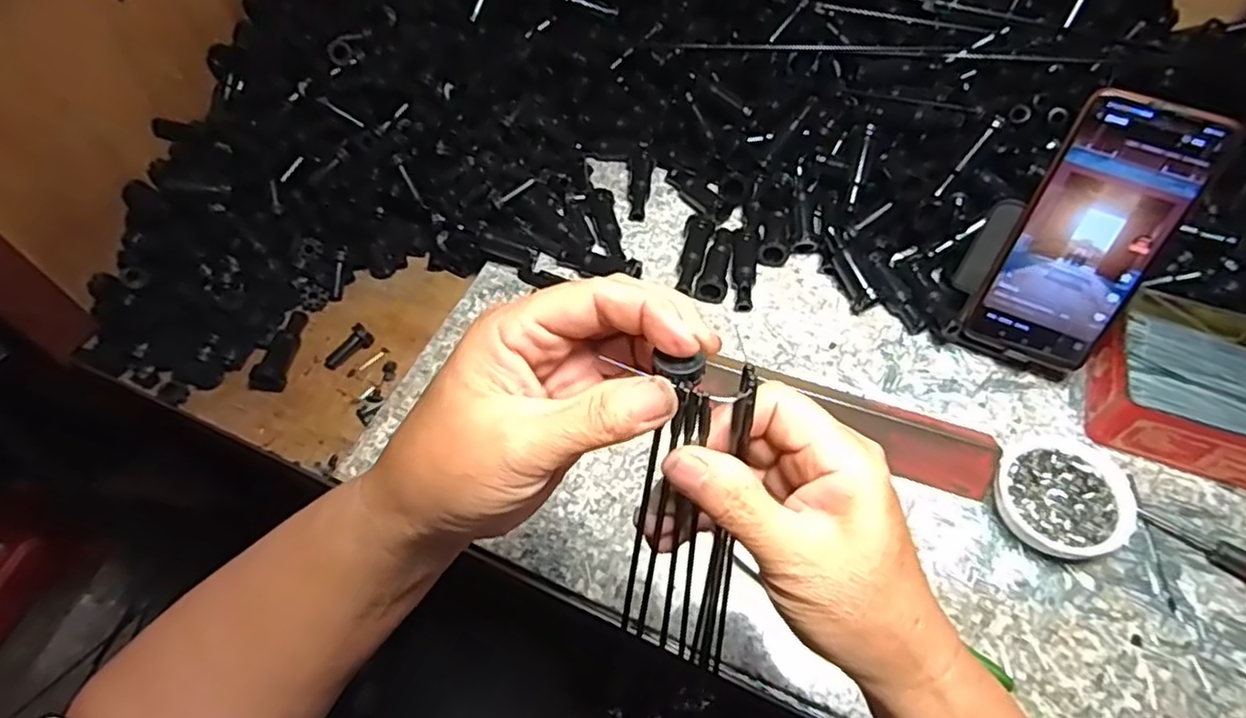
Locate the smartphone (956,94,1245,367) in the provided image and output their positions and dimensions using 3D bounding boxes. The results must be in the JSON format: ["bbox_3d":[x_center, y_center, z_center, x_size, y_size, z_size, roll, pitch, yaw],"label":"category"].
[{"bbox_3d":[0.282,-0.071,0.419,0.076,0.164,0.006,24,37,17],"label":"smartphone"}]

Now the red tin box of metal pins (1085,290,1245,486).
[{"bbox_3d":[0.377,0.016,0.445,0.125,0.044,0.113,17,59,12],"label":"red tin box of metal pins"}]

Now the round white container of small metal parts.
[{"bbox_3d":[0.266,0.083,0.417,0.072,0.025,0.071,-1,57,1],"label":"round white container of small metal parts"}]

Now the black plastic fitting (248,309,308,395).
[{"bbox_3d":[-0.262,-0.008,0.525,0.023,0.021,0.074,1,57,3],"label":"black plastic fitting"}]

